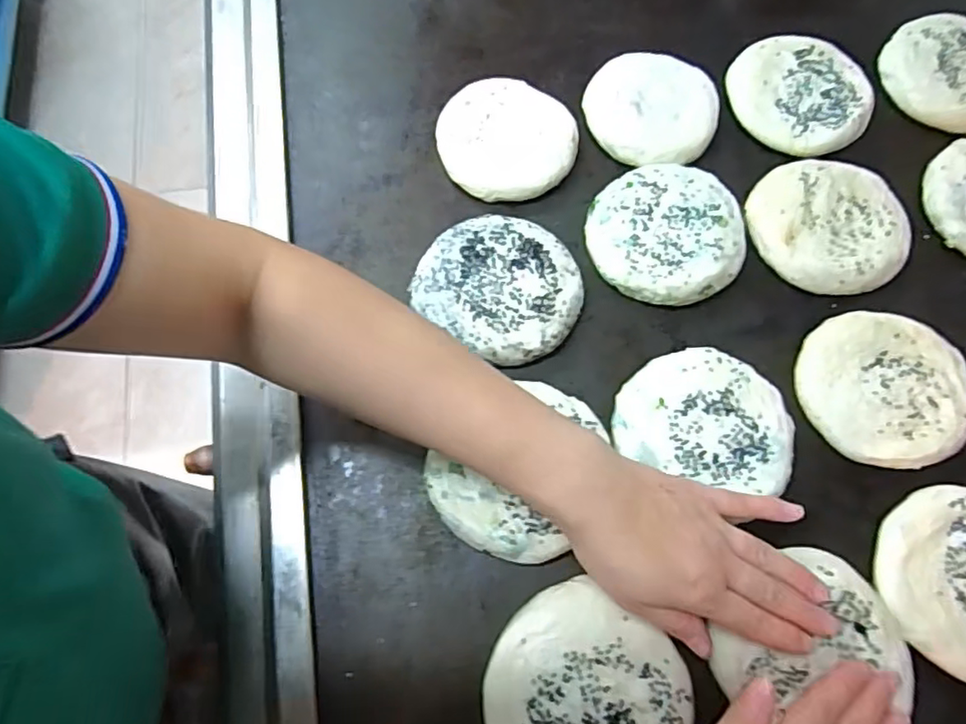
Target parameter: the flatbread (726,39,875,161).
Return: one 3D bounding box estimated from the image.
[{"bbox_3d":[0.275,-0.231,0.524,0.109,0.016,0.113,1,71,-2],"label":"flatbread"}]

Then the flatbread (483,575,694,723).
[{"bbox_3d":[0.061,0.205,0.368,0.116,0.020,0.111,33,73,9],"label":"flatbread"}]

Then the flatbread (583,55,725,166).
[{"bbox_3d":[0.143,-0.213,0.513,0.106,0.022,0.110,1,71,-2],"label":"flatbread"}]

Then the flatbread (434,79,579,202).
[{"bbox_3d":[0.020,-0.182,0.502,0.108,0.027,0.107,1,71,-2],"label":"flatbread"}]

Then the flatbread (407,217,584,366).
[{"bbox_3d":[0.014,-0.056,0.458,0.117,0.026,0.109,1,71,-2],"label":"flatbread"}]

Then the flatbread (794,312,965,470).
[{"bbox_3d":[0.291,0.019,0.442,0.116,0.022,0.110,1,71,-2],"label":"flatbread"}]

